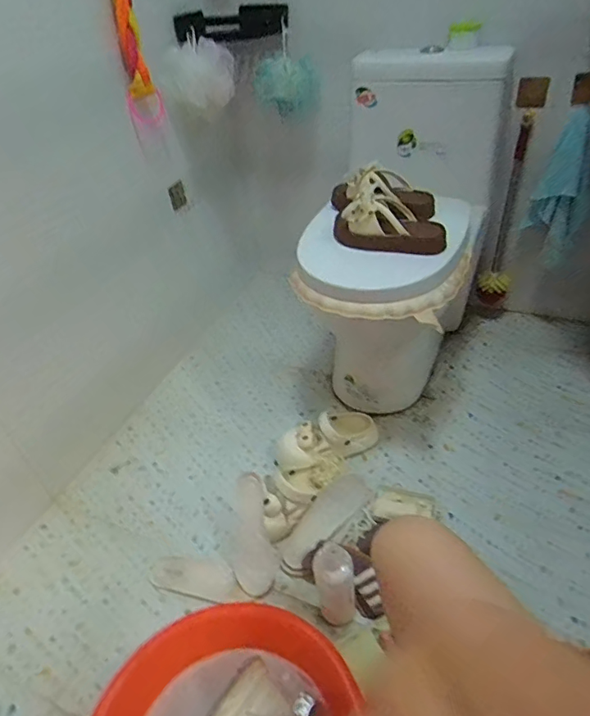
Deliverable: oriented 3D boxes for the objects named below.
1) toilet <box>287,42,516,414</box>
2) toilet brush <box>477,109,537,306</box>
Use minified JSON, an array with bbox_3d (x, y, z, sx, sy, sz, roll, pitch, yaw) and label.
[{"bbox_3d":[0.245,-0.242,1.096,0.356,0.695,0.602,10,42,20],"label":"toilet"},{"bbox_3d":[0.555,-0.363,1.259,0.078,0.488,0.064,14,44,24],"label":"toilet brush"}]

